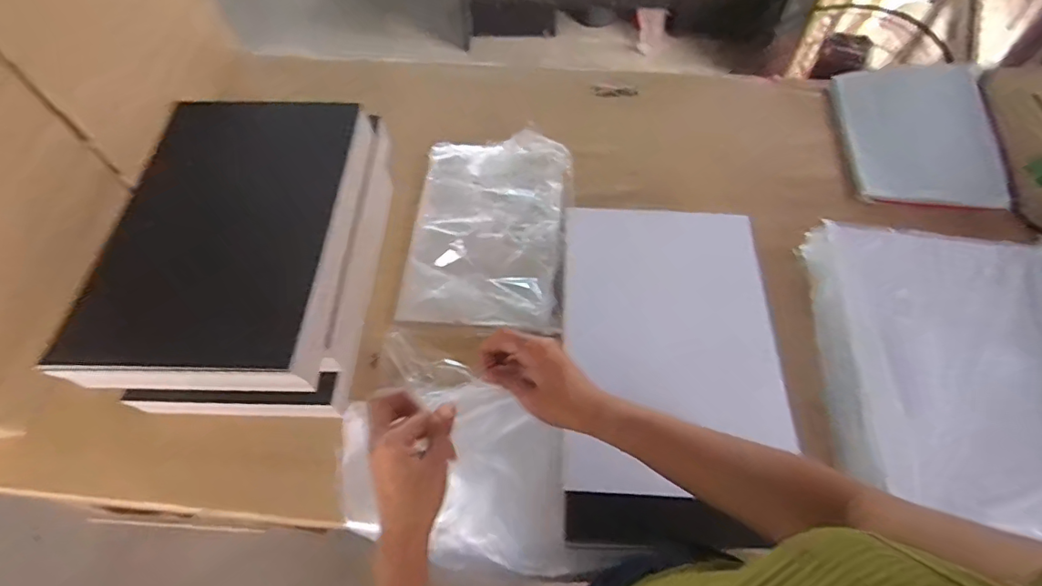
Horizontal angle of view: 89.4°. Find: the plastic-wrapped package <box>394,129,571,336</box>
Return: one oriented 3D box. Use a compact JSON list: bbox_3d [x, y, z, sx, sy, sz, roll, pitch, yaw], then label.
[{"bbox_3d":[-0.046,-0.105,0.790,0.224,0.031,0.340,3,59,3],"label":"plastic-wrapped package"}]

